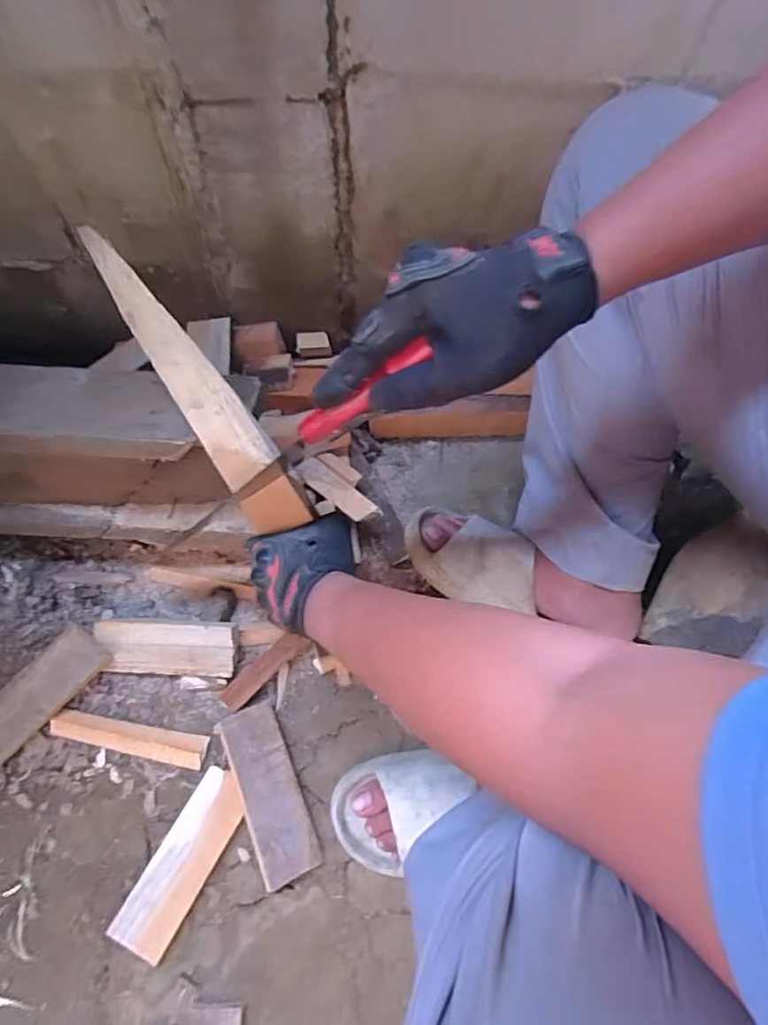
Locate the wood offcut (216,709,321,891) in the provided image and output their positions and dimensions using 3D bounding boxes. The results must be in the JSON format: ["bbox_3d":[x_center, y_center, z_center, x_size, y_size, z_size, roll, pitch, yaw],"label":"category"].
[{"bbox_3d":[-0.126,0.304,0.586,0.063,0.013,0.175,-14,66,-31],"label":"wood offcut"}]

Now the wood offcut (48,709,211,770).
[{"bbox_3d":[-0.294,0.261,0.616,0.179,0.018,0.035,10,67,2],"label":"wood offcut"}]

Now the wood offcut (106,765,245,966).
[{"bbox_3d":[-0.211,0.371,0.573,0.058,0.023,0.175,28,69,9],"label":"wood offcut"}]

